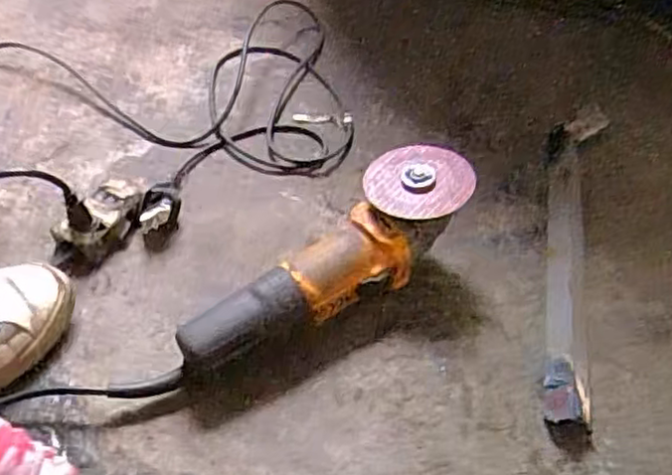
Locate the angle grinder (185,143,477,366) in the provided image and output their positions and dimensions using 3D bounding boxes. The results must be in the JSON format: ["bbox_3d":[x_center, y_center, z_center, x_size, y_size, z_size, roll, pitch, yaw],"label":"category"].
[{"bbox_3d":[0.004,0.031,0.589,0.277,0.100,0.092,-36,55,-29],"label":"angle grinder"}]

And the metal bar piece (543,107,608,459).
[{"bbox_3d":[0.223,0.008,0.665,0.051,0.030,0.413,12,47,11],"label":"metal bar piece"}]

